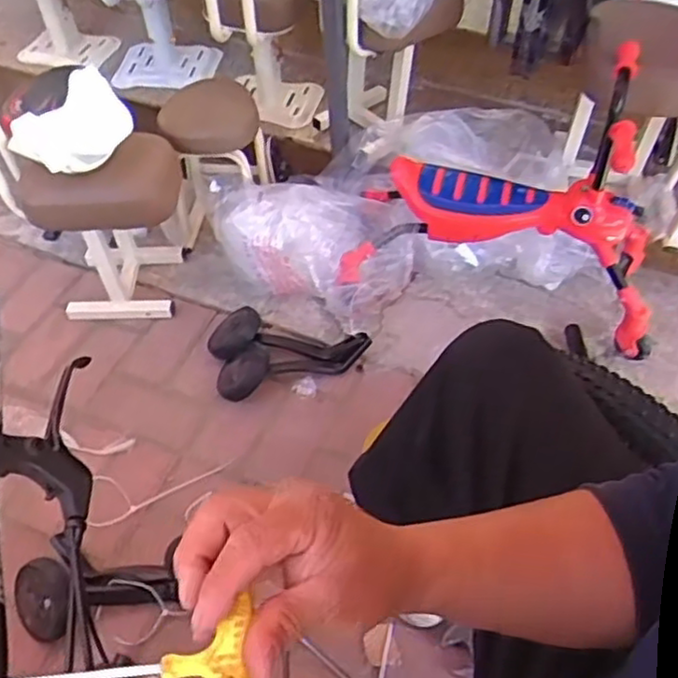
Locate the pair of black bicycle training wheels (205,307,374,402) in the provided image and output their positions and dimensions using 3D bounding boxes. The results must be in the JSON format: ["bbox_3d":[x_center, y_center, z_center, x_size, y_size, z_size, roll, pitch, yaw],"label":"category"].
[{"bbox_3d":[-0.096,0.007,1.253,0.273,0.063,0.162,-16,53,-13],"label":"pair of black bicycle training wheels"}]

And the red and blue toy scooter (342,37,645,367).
[{"bbox_3d":[0.309,-0.264,1.207,0.539,0.391,0.326,11,52,8],"label":"red and blue toy scooter"}]

